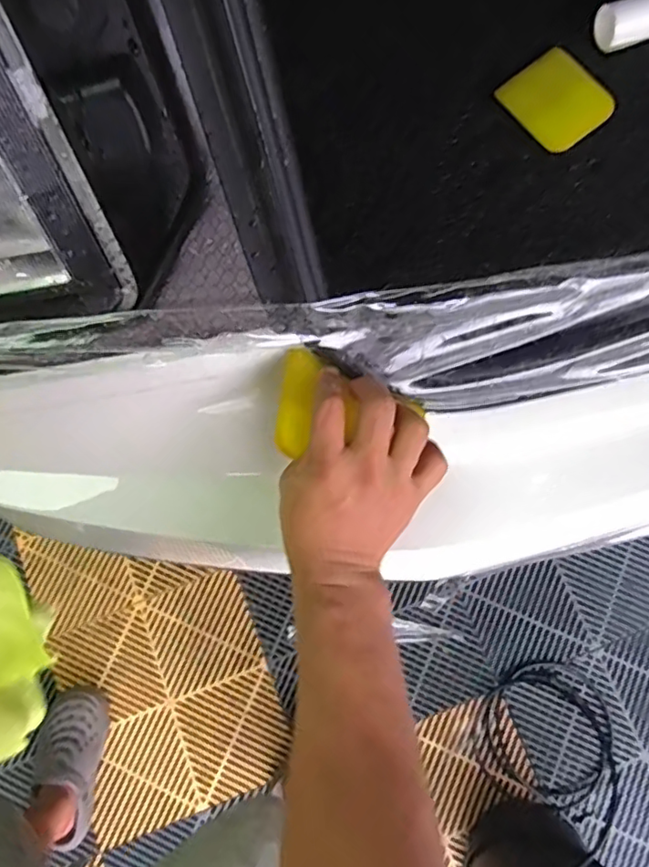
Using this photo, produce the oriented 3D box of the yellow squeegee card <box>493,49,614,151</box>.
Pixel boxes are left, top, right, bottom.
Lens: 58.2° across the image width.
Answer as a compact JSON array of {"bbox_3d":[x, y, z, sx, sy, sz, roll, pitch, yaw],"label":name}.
[{"bbox_3d":[0.183,-0.261,0.458,0.068,0.005,0.073,-39,82,-5],"label":"yellow squeegee card"}]

